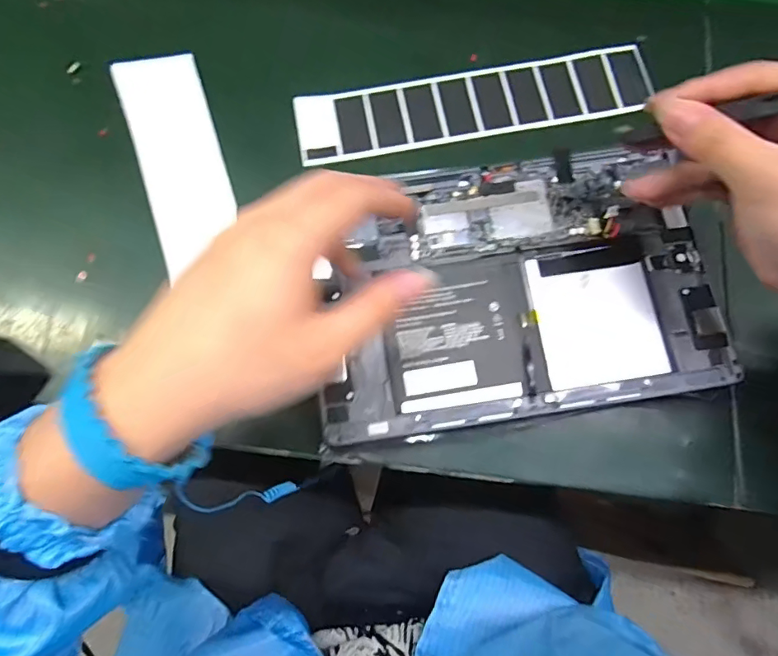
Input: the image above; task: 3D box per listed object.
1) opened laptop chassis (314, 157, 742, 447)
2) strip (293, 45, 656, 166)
[{"bbox_3d":[0.079,-0.026,0.319,0.243,0.020,0.167,-8,72,-2],"label":"opened laptop chassis"},{"bbox_3d":[0.064,-0.170,0.381,0.266,0.005,0.053,-10,76,-1],"label":"strip"}]

